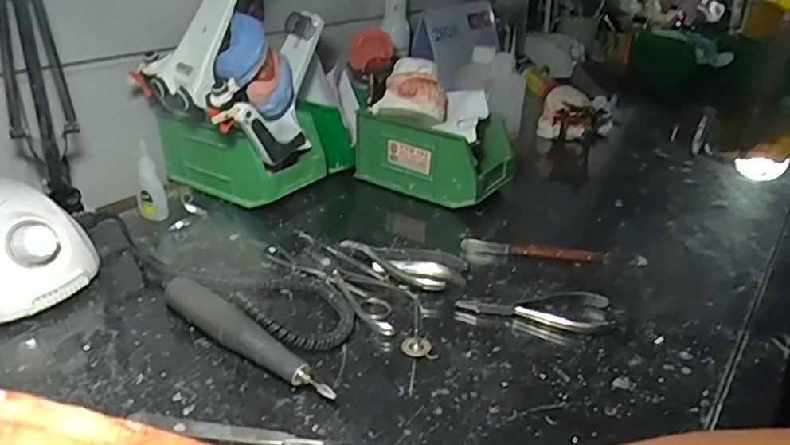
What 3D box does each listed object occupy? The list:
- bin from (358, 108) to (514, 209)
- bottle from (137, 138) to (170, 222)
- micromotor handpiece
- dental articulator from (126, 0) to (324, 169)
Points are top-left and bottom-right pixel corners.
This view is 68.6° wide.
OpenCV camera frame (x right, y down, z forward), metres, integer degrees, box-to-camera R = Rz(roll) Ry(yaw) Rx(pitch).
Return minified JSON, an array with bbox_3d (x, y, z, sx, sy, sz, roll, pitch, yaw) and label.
[{"bbox_3d":[0.049,-0.085,0.697,0.170,0.080,0.101,19,32,30],"label":"bin"},{"bbox_3d":[-0.254,-0.042,0.601,0.023,0.081,0.021,26,35,38],"label":"bottle"},{"bbox_3d":[-0.107,0.084,0.421,0.163,0.032,0.024,19,32,30],"label":"micromotor handpiece"},{"bbox_3d":[-0.176,-0.174,0.627,0.153,0.179,0.194,11,28,16],"label":"dental articulator"}]

